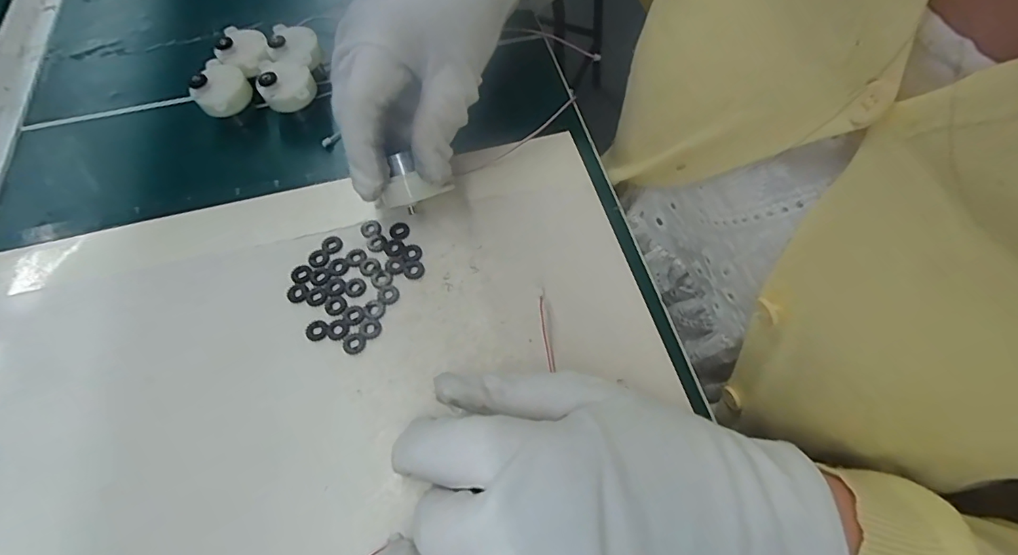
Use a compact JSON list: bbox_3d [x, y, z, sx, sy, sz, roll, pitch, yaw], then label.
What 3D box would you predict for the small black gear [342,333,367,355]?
[{"bbox_3d":[-0.075,0.031,0.234,0.011,0.004,0.010,0,61,1],"label":"small black gear"}]

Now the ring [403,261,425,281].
[{"bbox_3d":[-0.050,-0.004,0.253,0.011,0.004,0.011,0,61,1],"label":"ring"}]

